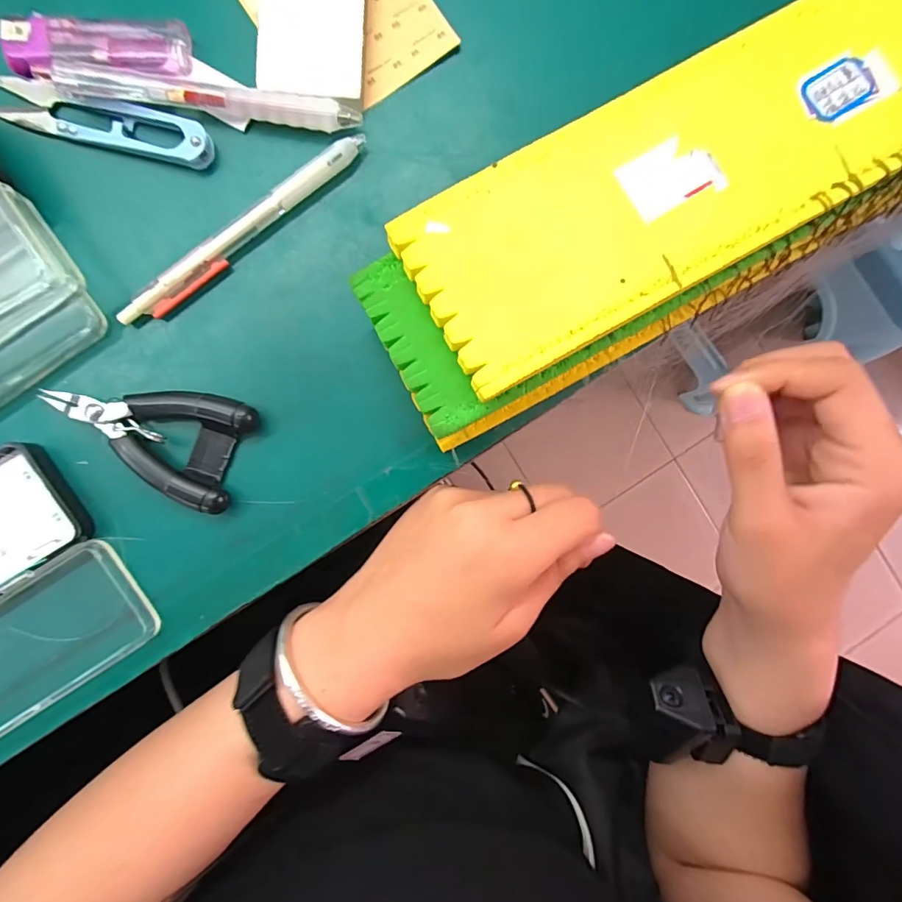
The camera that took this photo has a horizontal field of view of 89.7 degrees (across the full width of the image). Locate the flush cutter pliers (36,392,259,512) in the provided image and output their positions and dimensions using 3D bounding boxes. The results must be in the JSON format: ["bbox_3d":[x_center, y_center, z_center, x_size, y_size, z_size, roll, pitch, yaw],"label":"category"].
[{"bbox_3d":[-0.143,-0.010,0.214,0.091,0.013,0.053,20,90,-4],"label":"flush cutter pliers"}]

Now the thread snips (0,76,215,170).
[{"bbox_3d":[-0.165,-0.155,0.213,0.103,0.014,0.022,14,91,-4],"label":"thread snips"}]

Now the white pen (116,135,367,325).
[{"bbox_3d":[-0.099,-0.105,0.217,0.138,0.010,0.013,-41,94,-2],"label":"white pen"}]

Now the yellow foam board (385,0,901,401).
[{"bbox_3d":[0.140,-0.135,0.183,0.332,0.011,0.080,-29,94,-3],"label":"yellow foam board"}]

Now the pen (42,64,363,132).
[{"bbox_3d":[-0.111,-0.163,0.209,0.133,0.007,0.014,5,92,-4],"label":"pen"}]

